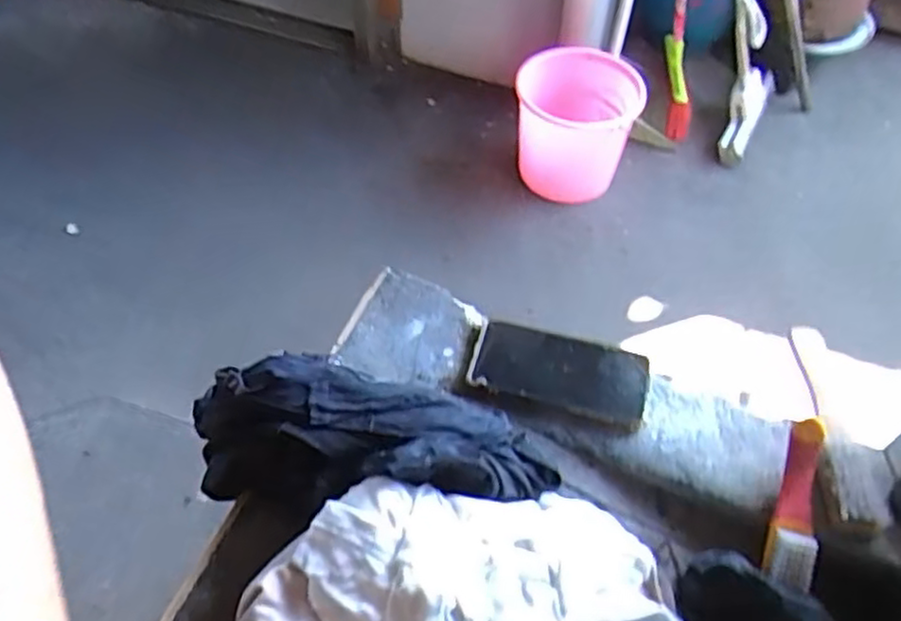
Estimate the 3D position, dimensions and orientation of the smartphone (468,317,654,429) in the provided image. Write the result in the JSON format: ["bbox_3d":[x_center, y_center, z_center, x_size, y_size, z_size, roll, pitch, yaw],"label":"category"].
[{"bbox_3d":[0.092,0.053,0.611,0.147,0.015,0.069,14,54,10],"label":"smartphone"}]

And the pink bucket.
[{"bbox_3d":[0.312,-0.462,1.841,0.299,0.289,0.284,0,53,0],"label":"pink bucket"}]

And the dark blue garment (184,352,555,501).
[{"bbox_3d":[-0.063,0.100,0.513,0.271,0.099,0.095,9,54,7],"label":"dark blue garment"}]

